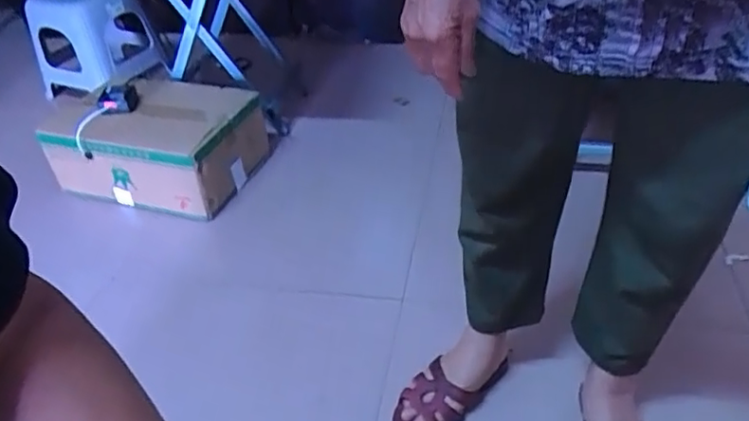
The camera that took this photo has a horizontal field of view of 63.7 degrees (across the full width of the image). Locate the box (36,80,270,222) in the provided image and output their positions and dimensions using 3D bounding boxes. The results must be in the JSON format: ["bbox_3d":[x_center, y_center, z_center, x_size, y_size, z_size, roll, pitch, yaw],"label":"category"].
[{"bbox_3d":[-0.503,-0.153,1.402,0.445,0.197,0.280,7,40,15],"label":"box"}]

